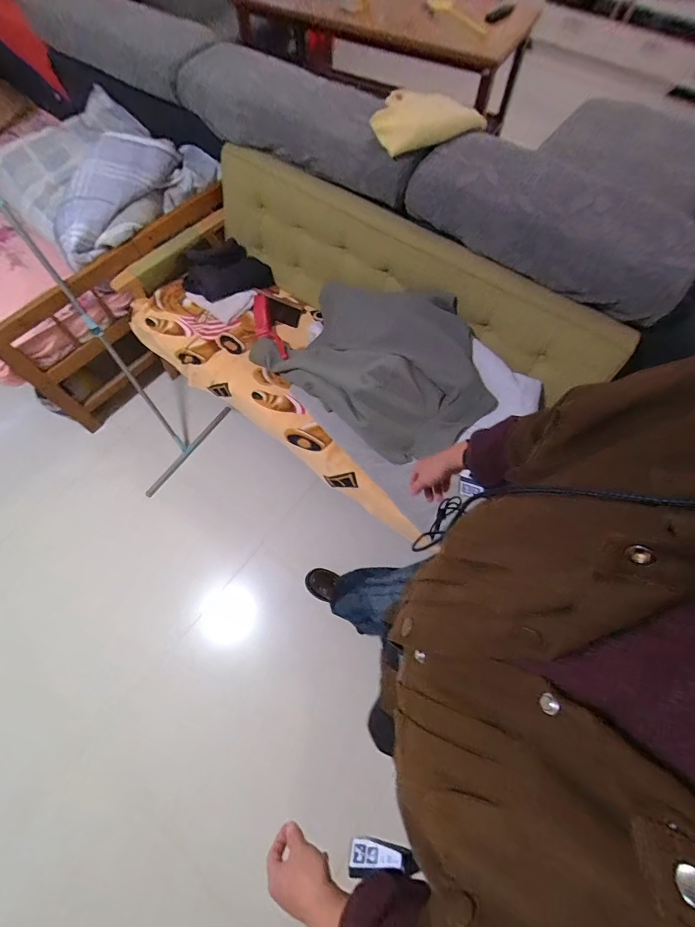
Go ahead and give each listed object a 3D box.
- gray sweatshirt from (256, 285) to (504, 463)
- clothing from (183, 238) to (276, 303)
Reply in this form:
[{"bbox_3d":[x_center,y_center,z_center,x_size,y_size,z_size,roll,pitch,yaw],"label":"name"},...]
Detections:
[{"bbox_3d":[0.080,-0.346,1.188,0.469,0.232,0.738,-41,72,-17],"label":"gray sweatshirt"},{"bbox_3d":[-0.471,-0.740,1.456,0.325,0.088,0.219,-20,67,-9],"label":"clothing"}]

